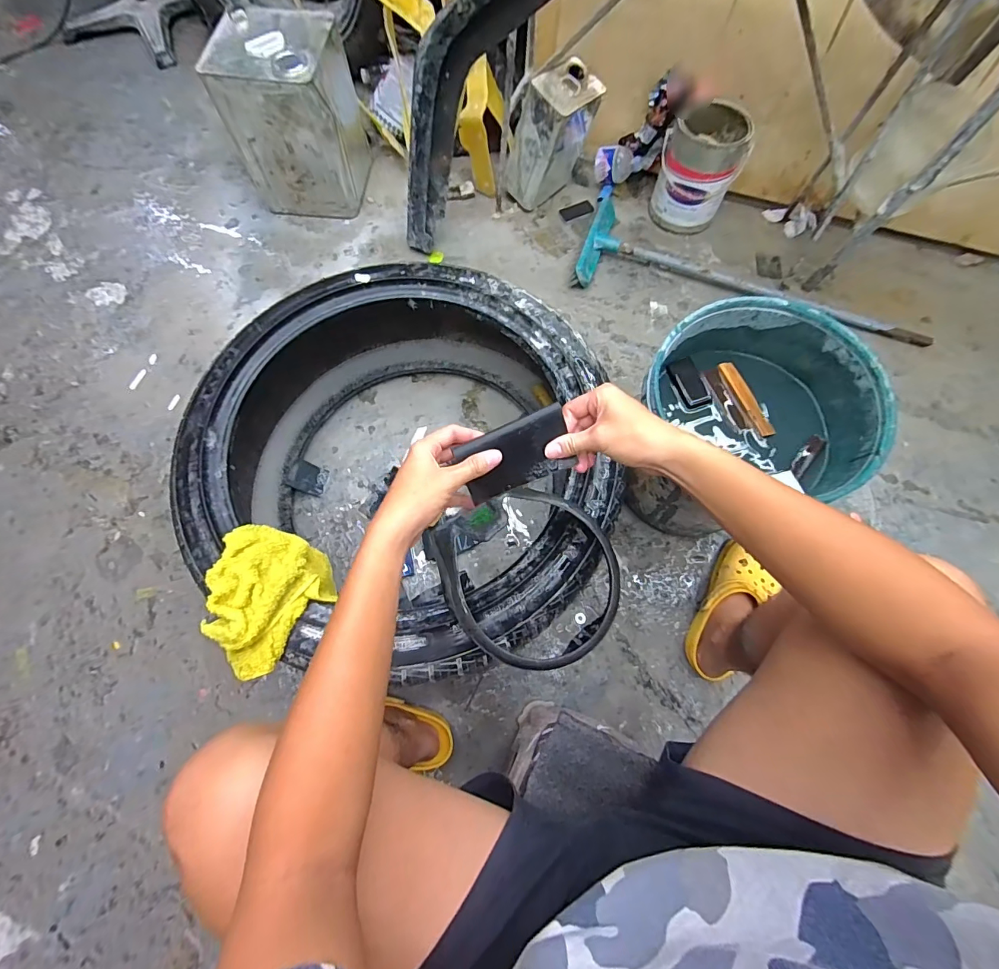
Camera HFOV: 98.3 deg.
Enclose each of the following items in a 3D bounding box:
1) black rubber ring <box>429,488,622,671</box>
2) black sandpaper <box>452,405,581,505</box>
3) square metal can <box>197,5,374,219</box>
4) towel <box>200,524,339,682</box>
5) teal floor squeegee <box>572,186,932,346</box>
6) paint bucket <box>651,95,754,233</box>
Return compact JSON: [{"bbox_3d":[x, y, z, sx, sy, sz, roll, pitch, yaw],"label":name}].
[{"bbox_3d":[0.043,0.114,0.539,0.209,0.037,0.218,0,71,0],"label":"black rubber ring"},{"bbox_3d":[0.017,-0.028,0.422,0.108,0.008,0.062,-24,106,-3],"label":"black sandpaper"},{"bbox_3d":[-0.470,-0.854,1.018,0.244,0.292,0.244,5,72,2],"label":"square metal can"},{"bbox_3d":[-0.310,0.144,0.564,0.150,0.124,0.159,32,75,11],"label":"towel"},{"bbox_3d":[0.598,-0.511,1.020,0.801,0.048,0.318,17,72,6],"label":"teal floor squeegee"},{"bbox_3d":[0.468,-0.738,1.021,0.170,0.194,0.170,0,71,0],"label":"paint bucket"}]

